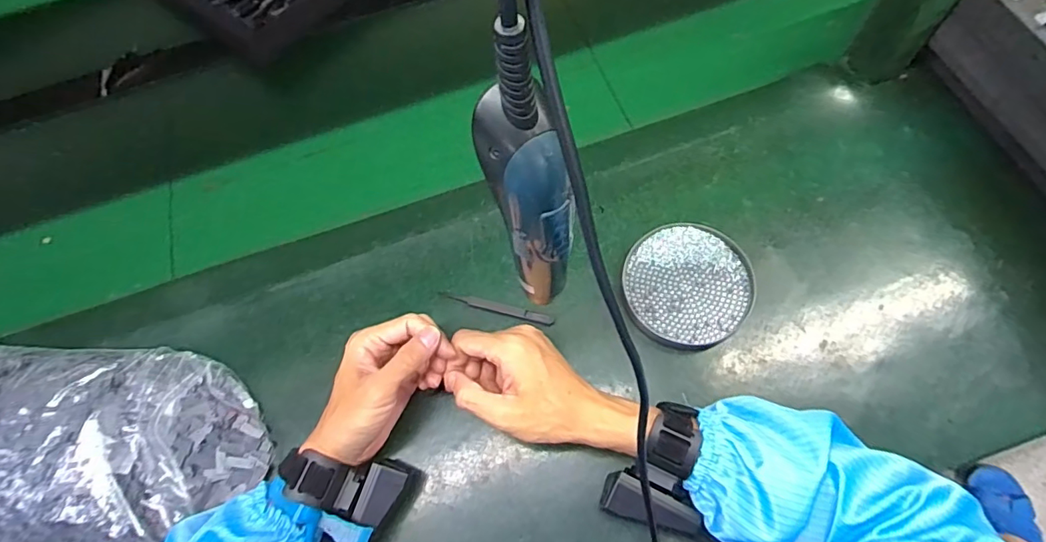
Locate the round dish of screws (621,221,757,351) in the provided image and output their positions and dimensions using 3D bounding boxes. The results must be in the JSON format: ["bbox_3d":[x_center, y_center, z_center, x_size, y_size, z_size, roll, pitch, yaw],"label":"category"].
[{"bbox_3d":[0.146,0.011,0.474,0.109,0.013,0.113,-2,64,5],"label":"round dish of screws"}]

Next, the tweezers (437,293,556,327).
[{"bbox_3d":[-0.024,0.033,0.488,0.107,0.006,0.010,15,67,13],"label":"tweezers"}]

